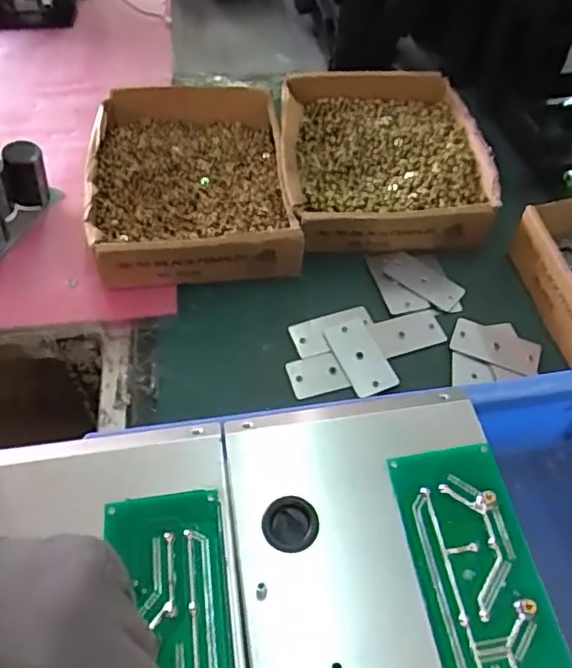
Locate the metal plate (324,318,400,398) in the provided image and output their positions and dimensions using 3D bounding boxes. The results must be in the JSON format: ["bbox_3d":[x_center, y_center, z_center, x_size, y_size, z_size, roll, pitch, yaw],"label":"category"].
[{"bbox_3d":[0.060,0.019,0.480,0.037,0.004,0.067,-21,62,-17],"label":"metal plate"}]

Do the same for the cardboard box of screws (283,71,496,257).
[{"bbox_3d":[0.095,-0.175,0.592,0.196,0.050,0.231,-2,54,-1],"label":"cardboard box of screws"}]

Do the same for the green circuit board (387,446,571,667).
[{"bbox_3d":[0.101,0.150,0.276,0.057,0.007,0.203,-8,54,-6],"label":"green circuit board"}]

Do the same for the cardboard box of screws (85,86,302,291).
[{"bbox_3d":[-0.092,-0.148,0.565,0.171,0.057,0.242,-7,54,-5],"label":"cardboard box of screws"}]

